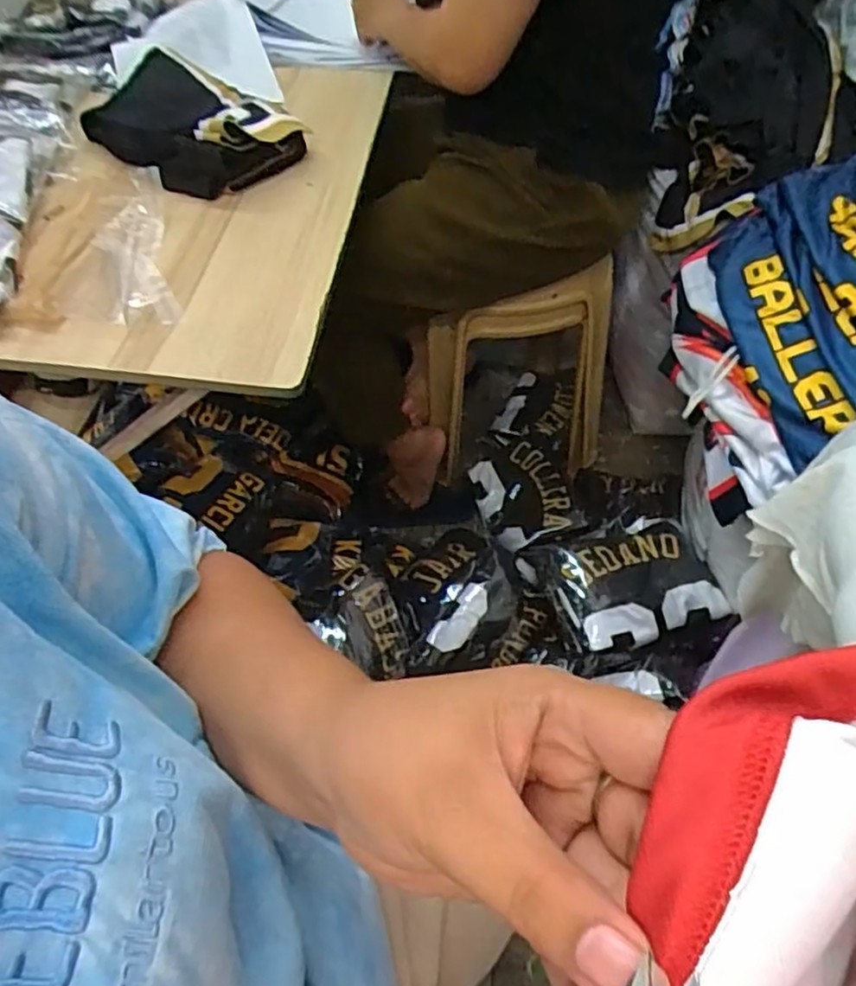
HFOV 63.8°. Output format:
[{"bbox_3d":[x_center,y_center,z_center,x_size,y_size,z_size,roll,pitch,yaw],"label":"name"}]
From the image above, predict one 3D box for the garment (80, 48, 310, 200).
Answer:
[{"bbox_3d":[-0.290,-0.444,0.830,0.254,0.090,0.176,26,58,23],"label":"garment"}]

